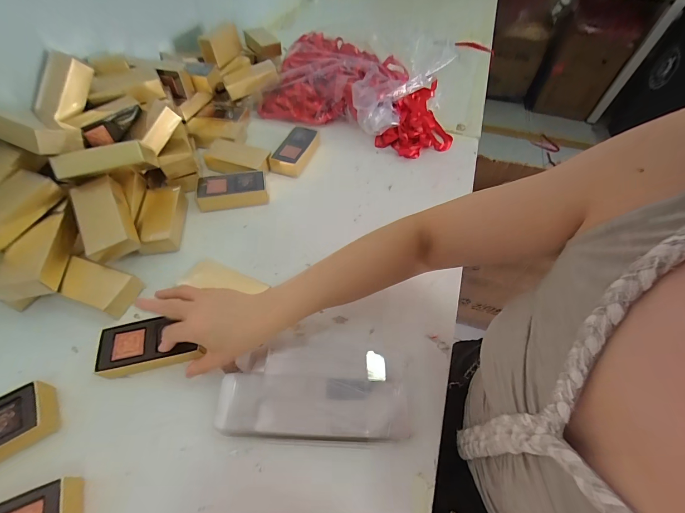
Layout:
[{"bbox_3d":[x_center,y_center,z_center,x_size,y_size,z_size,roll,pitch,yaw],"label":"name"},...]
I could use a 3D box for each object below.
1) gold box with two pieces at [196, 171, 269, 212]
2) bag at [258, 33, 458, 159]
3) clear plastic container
[{"bbox_3d":[-0.192,-0.115,0.544,0.116,0.033,0.060,-6,54,-6],"label":"gold box with two pieces"},{"bbox_3d":[0.055,-0.375,0.681,0.415,0.125,0.257,23,56,14],"label":"bag"},{"bbox_3d":[-0.029,0.154,0.357,0.203,0.035,0.095,2,54,-1],"label":"clear plastic container"}]

